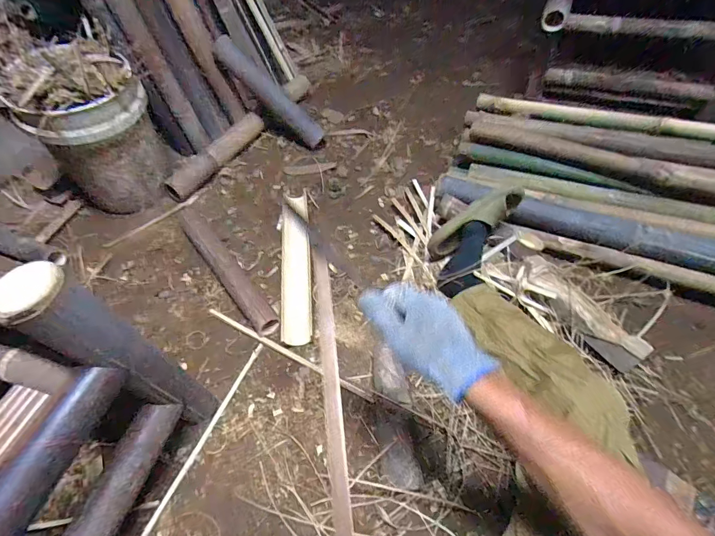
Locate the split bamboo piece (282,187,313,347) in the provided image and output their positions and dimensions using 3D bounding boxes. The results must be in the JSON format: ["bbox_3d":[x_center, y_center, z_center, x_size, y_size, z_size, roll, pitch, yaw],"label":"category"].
[{"bbox_3d":[-0.167,-0.021,0.958,0.078,0.039,0.460,-7,54,-1],"label":"split bamboo piece"}]

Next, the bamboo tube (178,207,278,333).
[{"bbox_3d":[-0.368,-0.024,0.961,0.071,0.063,0.525,-34,59,-19],"label":"bamboo tube"}]

